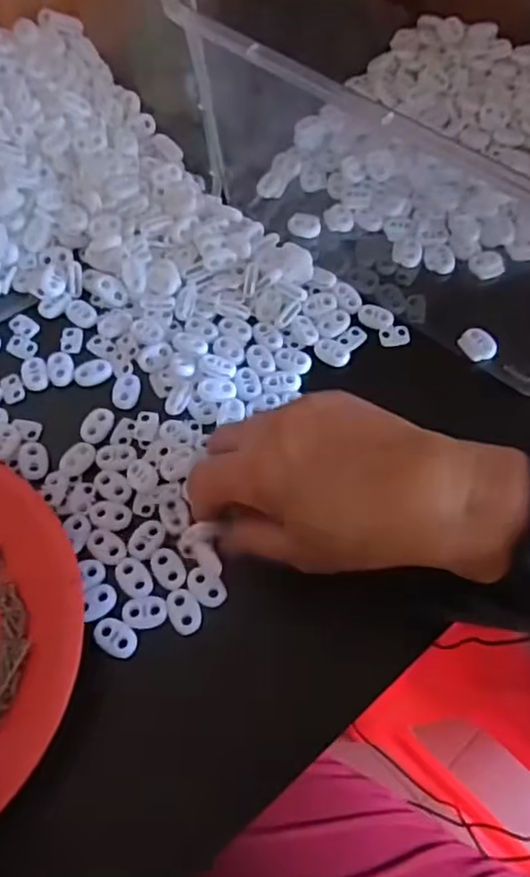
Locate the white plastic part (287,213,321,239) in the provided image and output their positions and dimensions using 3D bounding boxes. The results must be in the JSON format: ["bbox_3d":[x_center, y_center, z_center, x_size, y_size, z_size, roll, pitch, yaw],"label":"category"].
[{"bbox_3d":[0.027,-0.147,0.441,0.022,0.008,0.017,7,62,2],"label":"white plastic part"}]

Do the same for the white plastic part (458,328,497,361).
[{"bbox_3d":[0.132,-0.058,0.397,0.019,0.005,0.023,-36,73,8],"label":"white plastic part"}]

